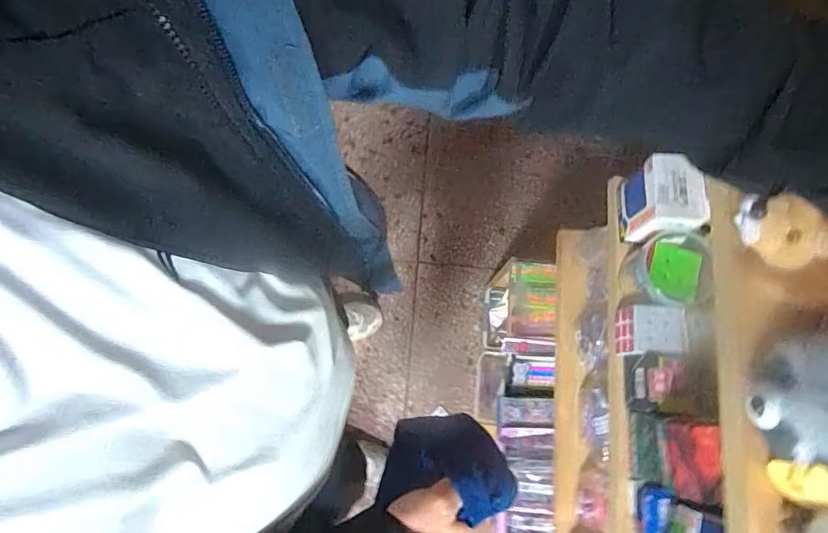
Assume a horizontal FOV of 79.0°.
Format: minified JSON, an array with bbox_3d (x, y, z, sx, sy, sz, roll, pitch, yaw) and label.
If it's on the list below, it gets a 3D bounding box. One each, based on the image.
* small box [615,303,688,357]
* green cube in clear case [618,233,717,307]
[{"bbox_3d":[0.272,0.077,0.581,0.062,0.052,0.060,1,78,-1],"label":"small box"},{"bbox_3d":[0.297,0.011,0.599,0.088,0.066,0.082,-13,78,-4],"label":"green cube in clear case"}]

